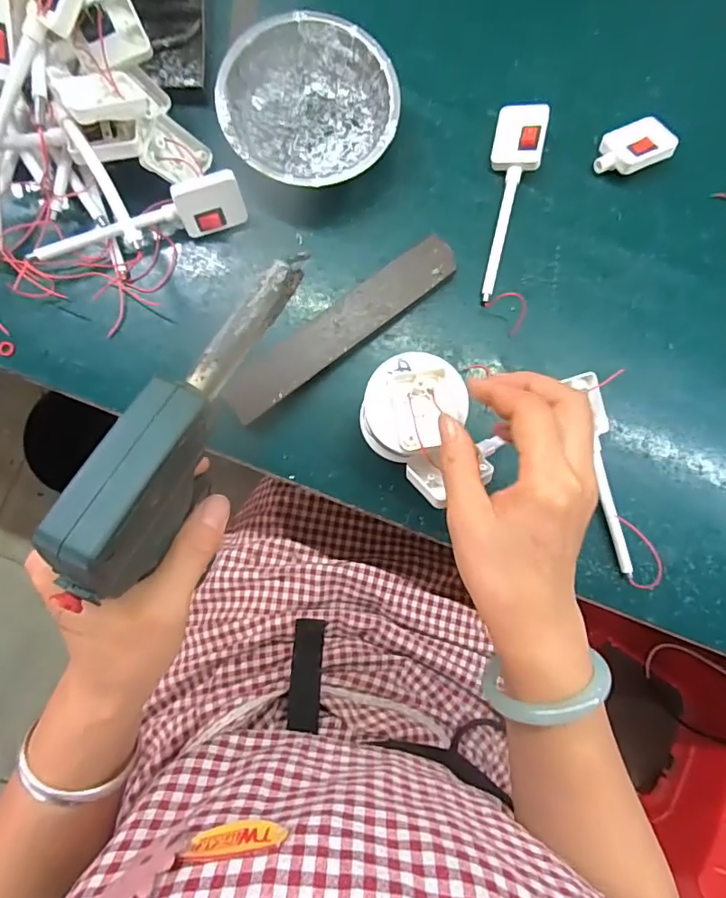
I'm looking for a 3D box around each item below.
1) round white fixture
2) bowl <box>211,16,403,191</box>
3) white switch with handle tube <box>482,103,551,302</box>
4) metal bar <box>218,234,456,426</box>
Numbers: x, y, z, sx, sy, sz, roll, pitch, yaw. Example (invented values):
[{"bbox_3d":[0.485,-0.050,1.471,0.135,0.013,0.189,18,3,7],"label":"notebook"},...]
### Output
[{"bbox_3d":[0.032,-0.027,0.318,0.061,0.016,0.069,21,84,-2],"label":"round white fixture"},{"bbox_3d":[-0.040,-0.247,0.379,0.123,0.036,0.124,0,85,-4],"label":"bowl"},{"bbox_3d":[0.114,-0.191,0.392,0.035,0.022,0.148,8,84,-3],"label":"white switch with handle tube"},{"bbox_3d":[-0.017,-0.091,0.379,0.196,0.017,0.039,-37,88,-6],"label":"metal bar"}]

